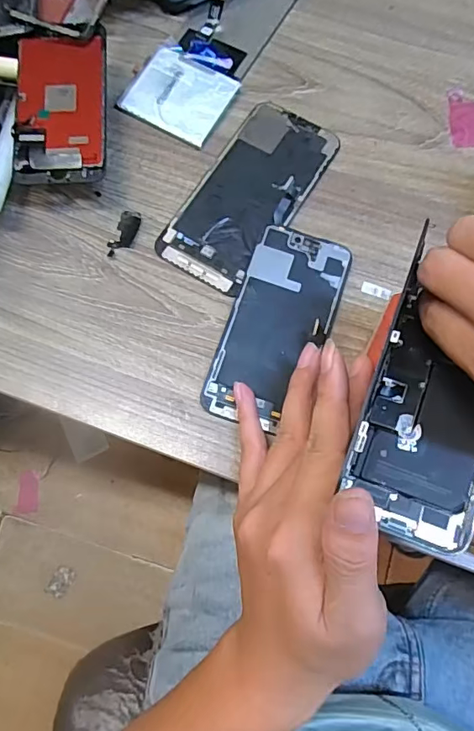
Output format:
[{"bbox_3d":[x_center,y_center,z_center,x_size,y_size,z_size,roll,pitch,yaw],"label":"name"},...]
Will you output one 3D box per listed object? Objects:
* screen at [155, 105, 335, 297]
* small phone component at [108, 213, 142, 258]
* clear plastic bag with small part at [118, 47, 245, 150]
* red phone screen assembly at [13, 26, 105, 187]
[{"bbox_3d":[0.009,-0.129,0.366,0.077,0.006,0.155,30,76,9],"label":"screen"},{"bbox_3d":[-0.081,-0.095,0.357,0.016,0.004,0.037,19,75,6],"label":"small phone component"},{"bbox_3d":[-0.044,-0.213,0.388,0.077,0.007,0.068,29,76,8],"label":"clear plastic bag with small part"},{"bbox_3d":[-0.125,-0.183,0.351,0.063,0.010,0.119,-3,73,0],"label":"red phone screen assembly"}]

